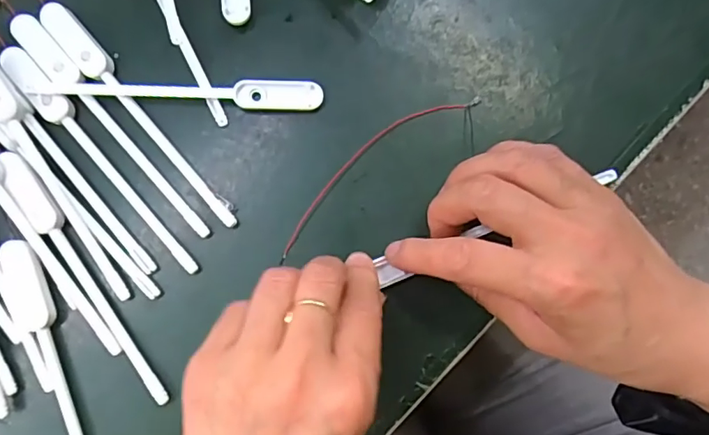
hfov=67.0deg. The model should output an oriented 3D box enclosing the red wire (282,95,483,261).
[{"bbox_3d":[0.008,-0.027,0.282,0.132,0.011,0.022,-39,88,-5],"label":"red wire"}]

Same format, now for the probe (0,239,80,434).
[{"bbox_3d":[-0.143,0.081,0.259,0.017,0.007,0.143,-19,86,-3],"label":"probe"}]

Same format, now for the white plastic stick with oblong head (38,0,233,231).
[{"bbox_3d":[-0.109,-0.052,0.272,0.014,0.008,0.144,-40,87,-4],"label":"white plastic stick with oblong head"}]

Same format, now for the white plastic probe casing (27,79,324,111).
[{"bbox_3d":[-0.090,-0.063,0.275,0.144,0.005,0.016,-1,85,-1],"label":"white plastic probe casing"}]

